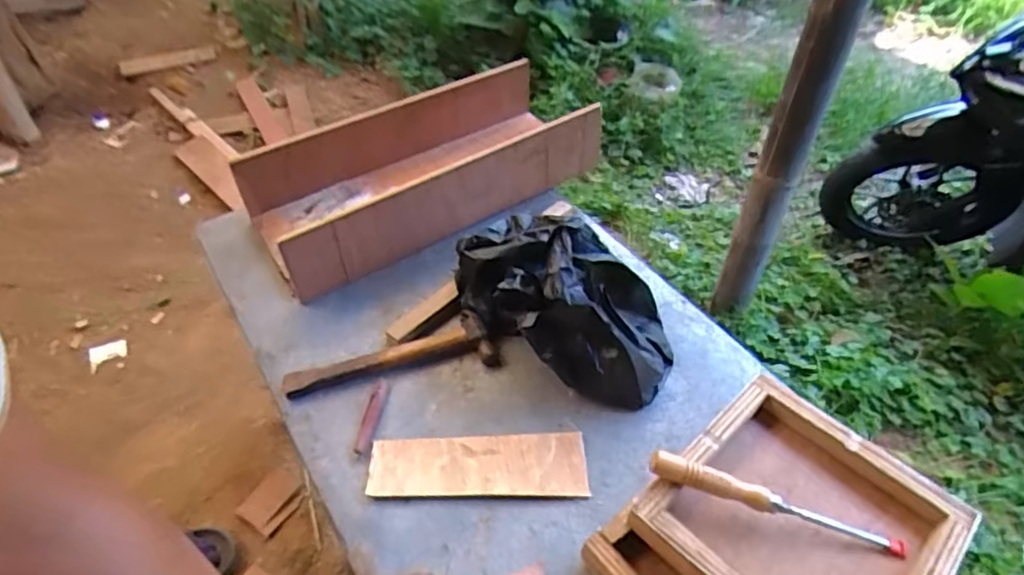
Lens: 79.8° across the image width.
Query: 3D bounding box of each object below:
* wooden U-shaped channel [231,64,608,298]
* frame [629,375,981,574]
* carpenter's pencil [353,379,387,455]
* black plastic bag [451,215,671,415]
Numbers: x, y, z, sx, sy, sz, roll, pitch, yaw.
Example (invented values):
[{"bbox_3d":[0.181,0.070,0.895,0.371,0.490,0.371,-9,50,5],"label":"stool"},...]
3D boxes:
[{"bbox_3d":[-0.128,-0.198,0.960,0.519,0.123,0.255,-29,55,-21],"label":"wooden U-shaped channel"},{"bbox_3d":[0.266,0.220,0.569,0.232,0.056,0.223,-36,58,-26],"label":"frame"},{"bbox_3d":[-0.161,0.147,0.702,0.015,0.004,0.097,4,50,5],"label":"carpenter's pencil"},{"bbox_3d":[0.062,0.003,0.741,0.283,0.146,0.191,14,51,13],"label":"black plastic bag"}]

